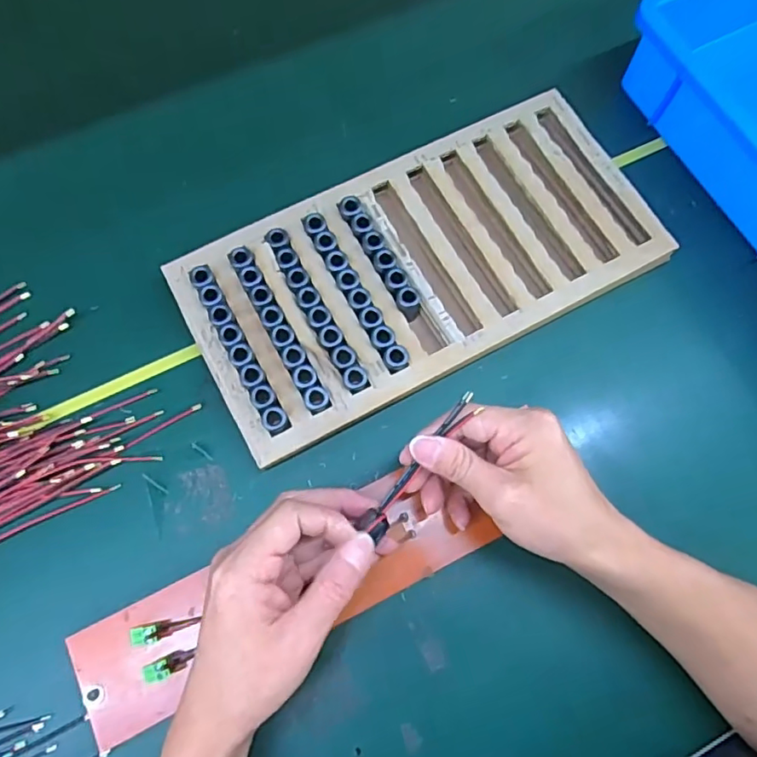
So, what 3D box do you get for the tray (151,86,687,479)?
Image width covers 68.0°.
[{"bbox_3d":[0.036,-0.089,0.441,0.357,0.032,0.173,-27,75,-10],"label":"tray"}]

